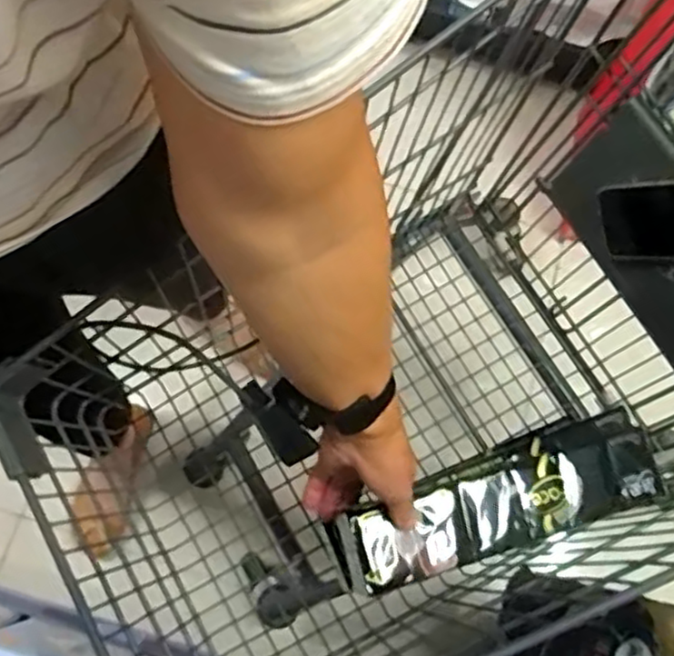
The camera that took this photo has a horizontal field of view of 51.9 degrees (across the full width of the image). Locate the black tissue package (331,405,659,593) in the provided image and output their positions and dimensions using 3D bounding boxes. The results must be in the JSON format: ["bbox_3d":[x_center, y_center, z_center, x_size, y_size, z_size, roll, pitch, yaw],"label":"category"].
[{"bbox_3d":[0.161,0.166,0.671,0.345,0.078,0.090,-16,75,-19],"label":"black tissue package"}]

